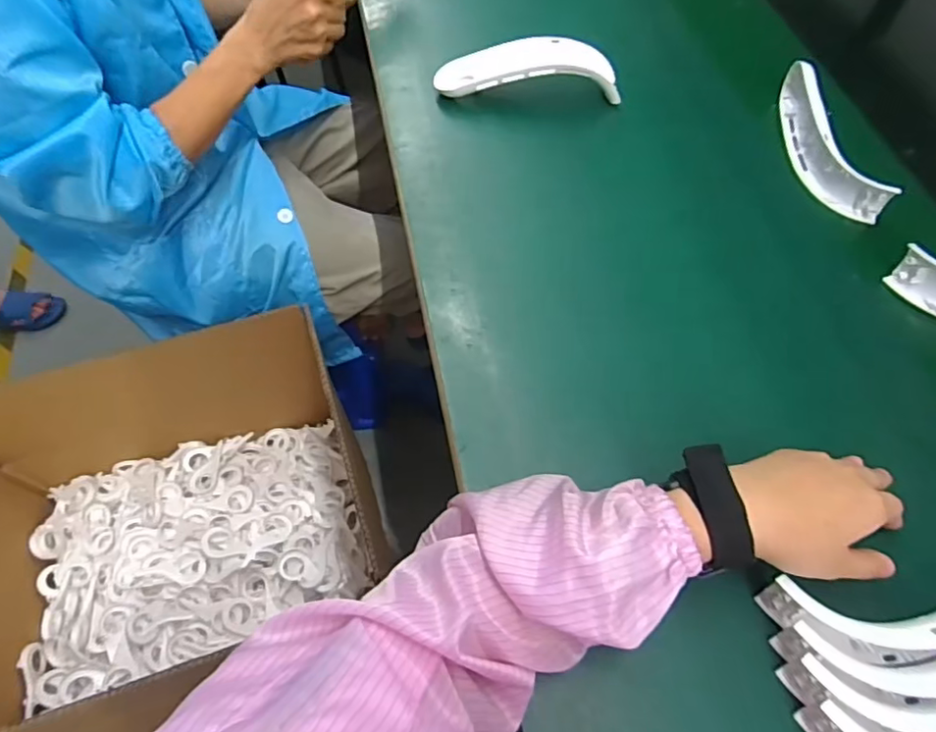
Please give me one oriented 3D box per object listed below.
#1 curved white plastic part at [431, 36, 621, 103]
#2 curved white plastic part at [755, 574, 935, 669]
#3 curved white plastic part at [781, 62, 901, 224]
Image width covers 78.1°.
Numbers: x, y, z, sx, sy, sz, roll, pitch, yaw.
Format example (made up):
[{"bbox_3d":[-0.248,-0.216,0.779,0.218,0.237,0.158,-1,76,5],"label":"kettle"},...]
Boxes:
[{"bbox_3d":[0.066,-0.325,0.644,0.198,0.055,0.049,0,60,0],"label":"curved white plastic part"},{"bbox_3d":[0.295,0.152,0.357,0.200,0.049,0.048,-2,60,-2],"label":"curved white plastic part"},{"bbox_3d":[0.372,-0.239,0.608,0.036,0.055,0.204,-8,61,-5],"label":"curved white plastic part"}]

